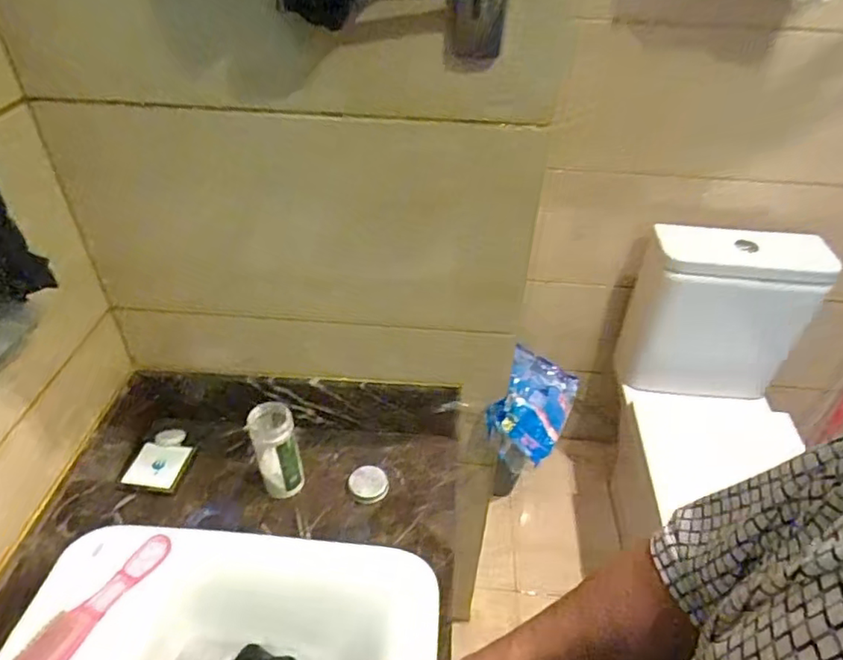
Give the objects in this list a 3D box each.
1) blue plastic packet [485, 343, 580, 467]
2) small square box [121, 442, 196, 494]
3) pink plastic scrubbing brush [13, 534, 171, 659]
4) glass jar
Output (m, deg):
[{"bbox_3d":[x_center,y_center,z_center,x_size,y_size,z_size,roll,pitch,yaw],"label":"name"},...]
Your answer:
[{"bbox_3d":[0.191,0.124,1.018,0.142,0.056,0.232,46,50,-10],"label":"blue plastic packet"},{"bbox_3d":[-0.411,0.214,0.911,0.081,0.015,0.087,7,39,5],"label":"small square box"},{"bbox_3d":[-0.359,0.305,0.637,0.034,0.039,0.194,21,43,21],"label":"pink plastic scrubbing brush"},{"bbox_3d":[-0.210,0.177,0.846,0.061,0.147,0.060,1,39,-1],"label":"glass jar"}]

